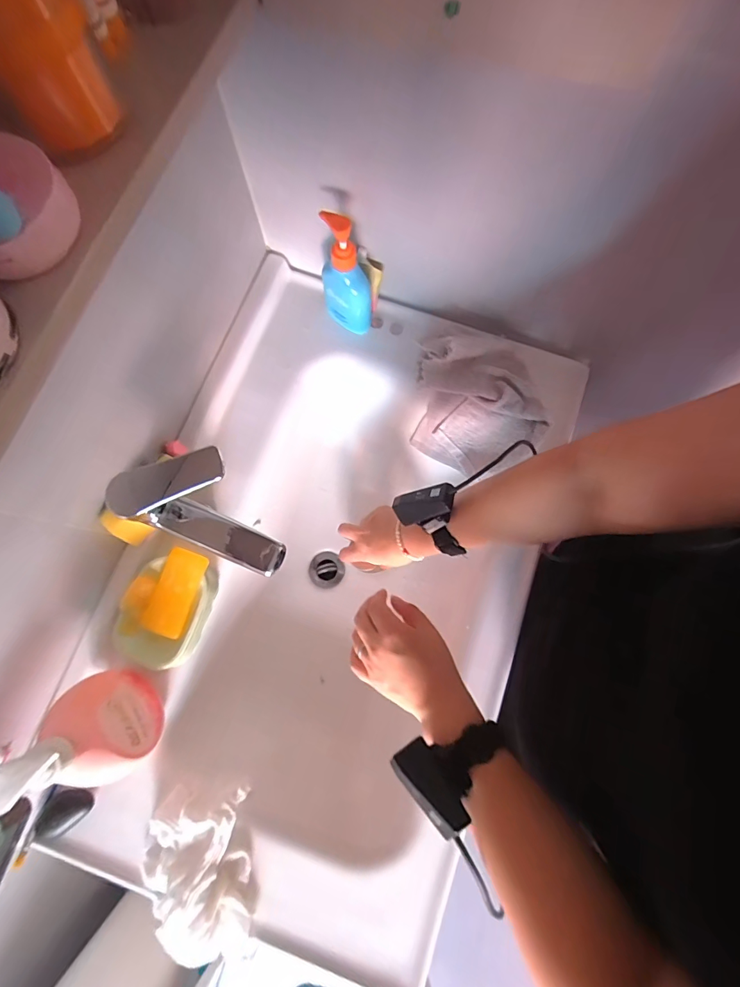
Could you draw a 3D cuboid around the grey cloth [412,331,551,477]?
[{"bbox_3d":[0.161,-0.129,0.633,0.188,0.135,0.154,5,78,1],"label":"grey cloth"}]

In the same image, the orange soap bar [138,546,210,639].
[{"bbox_3d":[-0.238,0.120,0.510,0.049,0.017,0.103,21,79,5],"label":"orange soap bar"}]

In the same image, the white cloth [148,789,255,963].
[{"bbox_3d":[-0.191,0.423,0.456,0.118,0.053,0.167,-5,78,-1],"label":"white cloth"}]

